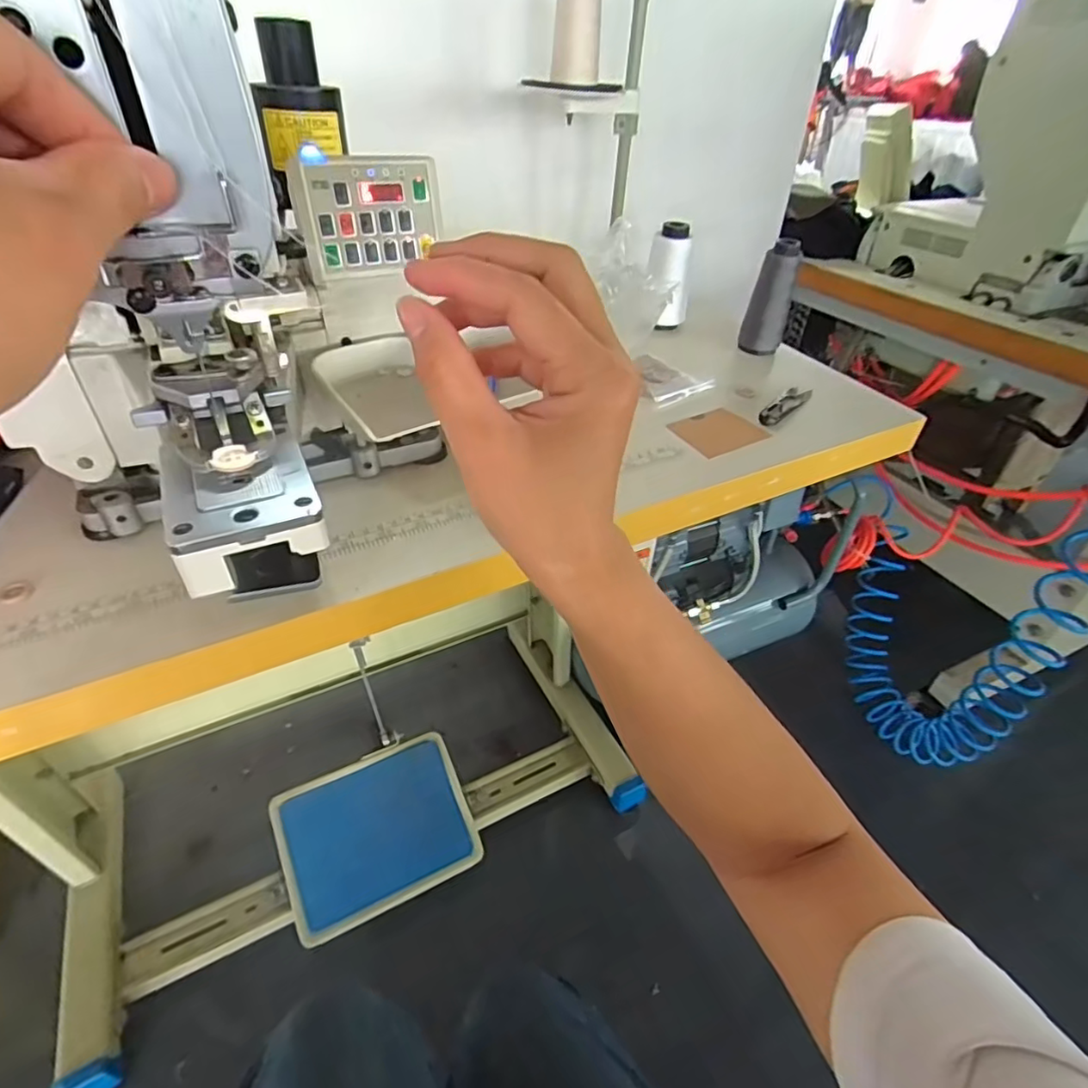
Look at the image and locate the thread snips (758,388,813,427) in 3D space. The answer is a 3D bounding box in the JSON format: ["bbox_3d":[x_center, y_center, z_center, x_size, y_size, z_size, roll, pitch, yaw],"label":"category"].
[{"bbox_3d":[0.229,-0.132,0.563,0.024,0.009,0.086,29,46,30],"label":"thread snips"}]

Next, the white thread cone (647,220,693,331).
[{"bbox_3d":[0.145,-0.300,0.671,0.048,0.113,0.039,8,39,7],"label":"white thread cone"}]

